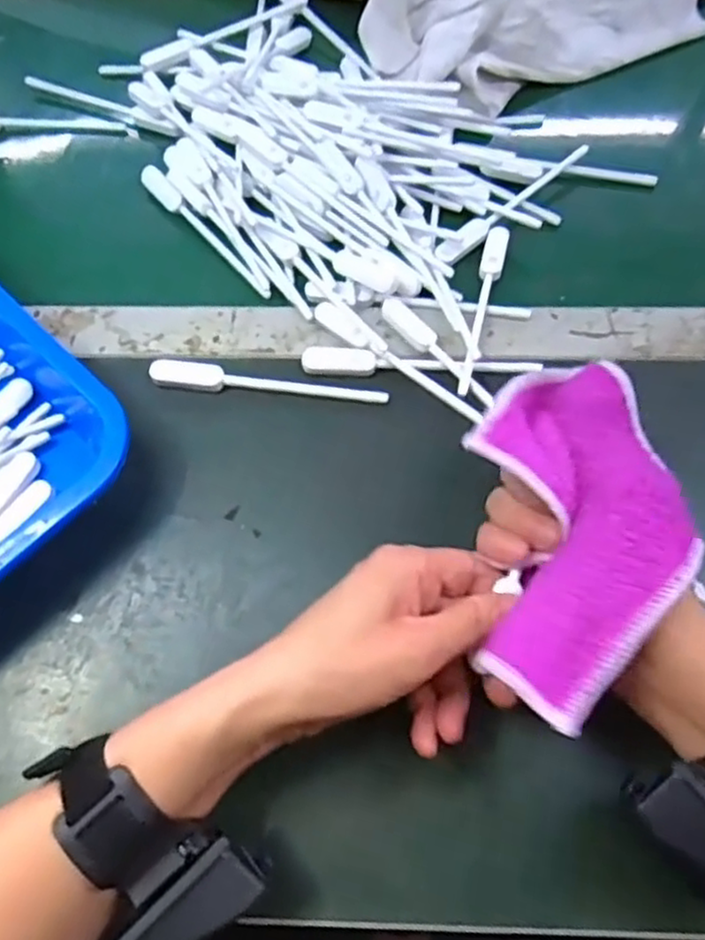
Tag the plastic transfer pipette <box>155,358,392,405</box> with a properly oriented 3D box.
[{"bbox_3d":[-0.051,-0.052,0.429,0.144,0.007,0.016,7,64,4],"label":"plastic transfer pipette"}]

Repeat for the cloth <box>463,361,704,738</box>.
[{"bbox_3d":[0.099,0.022,0.310,0.092,0.028,0.172,9,61,5],"label":"cloth"}]

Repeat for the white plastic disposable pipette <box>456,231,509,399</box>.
[{"bbox_3d":[0.083,-0.106,0.444,0.015,0.009,0.142,13,65,7],"label":"white plastic disposable pipette"}]

